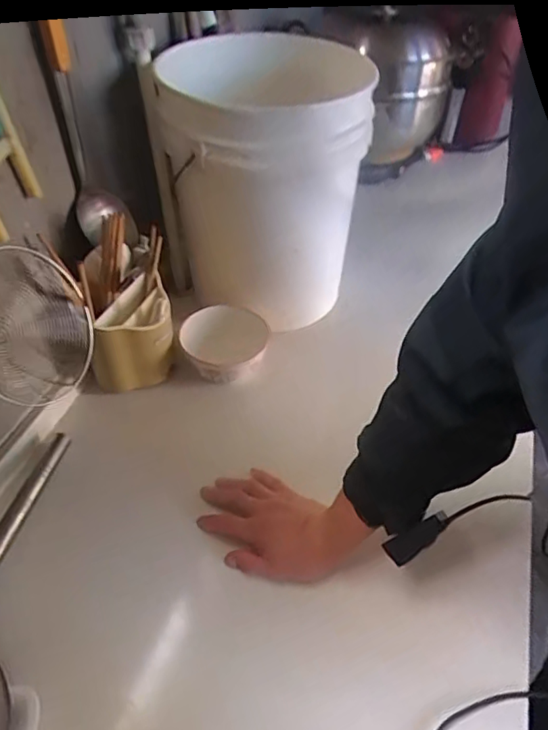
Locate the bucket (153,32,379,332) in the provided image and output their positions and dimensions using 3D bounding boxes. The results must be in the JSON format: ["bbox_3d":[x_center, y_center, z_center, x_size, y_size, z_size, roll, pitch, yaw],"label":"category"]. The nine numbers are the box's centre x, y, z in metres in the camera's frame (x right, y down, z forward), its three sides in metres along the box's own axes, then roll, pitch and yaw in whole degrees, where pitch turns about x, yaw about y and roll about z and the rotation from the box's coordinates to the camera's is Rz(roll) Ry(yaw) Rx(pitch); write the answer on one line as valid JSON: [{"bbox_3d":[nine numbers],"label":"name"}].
[{"bbox_3d":[-0.013,-0.242,0.773,0.264,0.345,0.265,1,45,-1],"label":"bucket"}]

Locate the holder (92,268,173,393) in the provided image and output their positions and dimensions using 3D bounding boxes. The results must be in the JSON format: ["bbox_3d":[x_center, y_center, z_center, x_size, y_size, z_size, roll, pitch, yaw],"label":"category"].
[{"bbox_3d":[-0.185,-0.036,0.706,0.113,0.125,0.079,-18,49,-19],"label":"holder"}]

